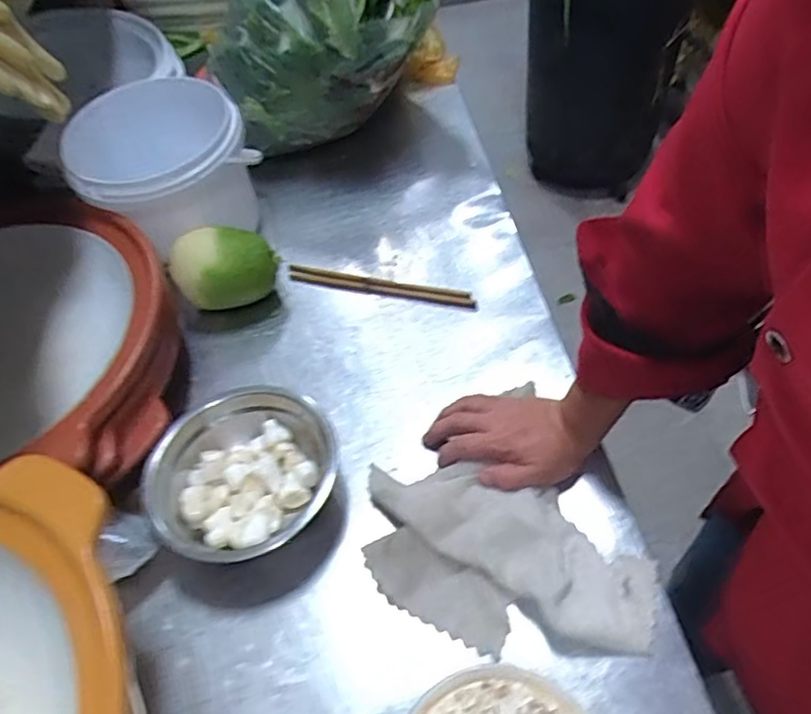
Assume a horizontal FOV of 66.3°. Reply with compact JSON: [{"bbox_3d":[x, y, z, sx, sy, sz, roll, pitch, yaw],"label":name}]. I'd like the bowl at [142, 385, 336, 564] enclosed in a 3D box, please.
[{"bbox_3d":[-0.146,0.113,0.569,0.162,0.070,0.162,-3,53,4],"label":"bowl"}]

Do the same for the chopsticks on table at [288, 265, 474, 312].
[{"bbox_3d":[-0.028,-0.086,0.745,0.228,0.014,0.027,9,54,13],"label":"chopsticks on table"}]

